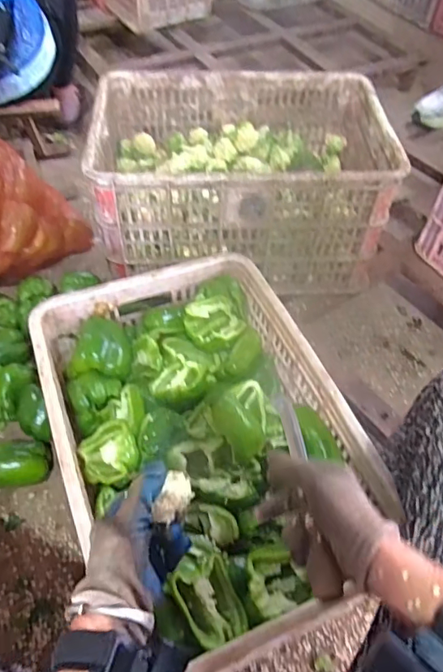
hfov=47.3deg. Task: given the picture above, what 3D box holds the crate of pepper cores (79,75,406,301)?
[{"bbox_3d":[0.034,-0.305,0.985,0.503,0.250,0.339,-1,53,-1],"label":"crate of pepper cores"}]

